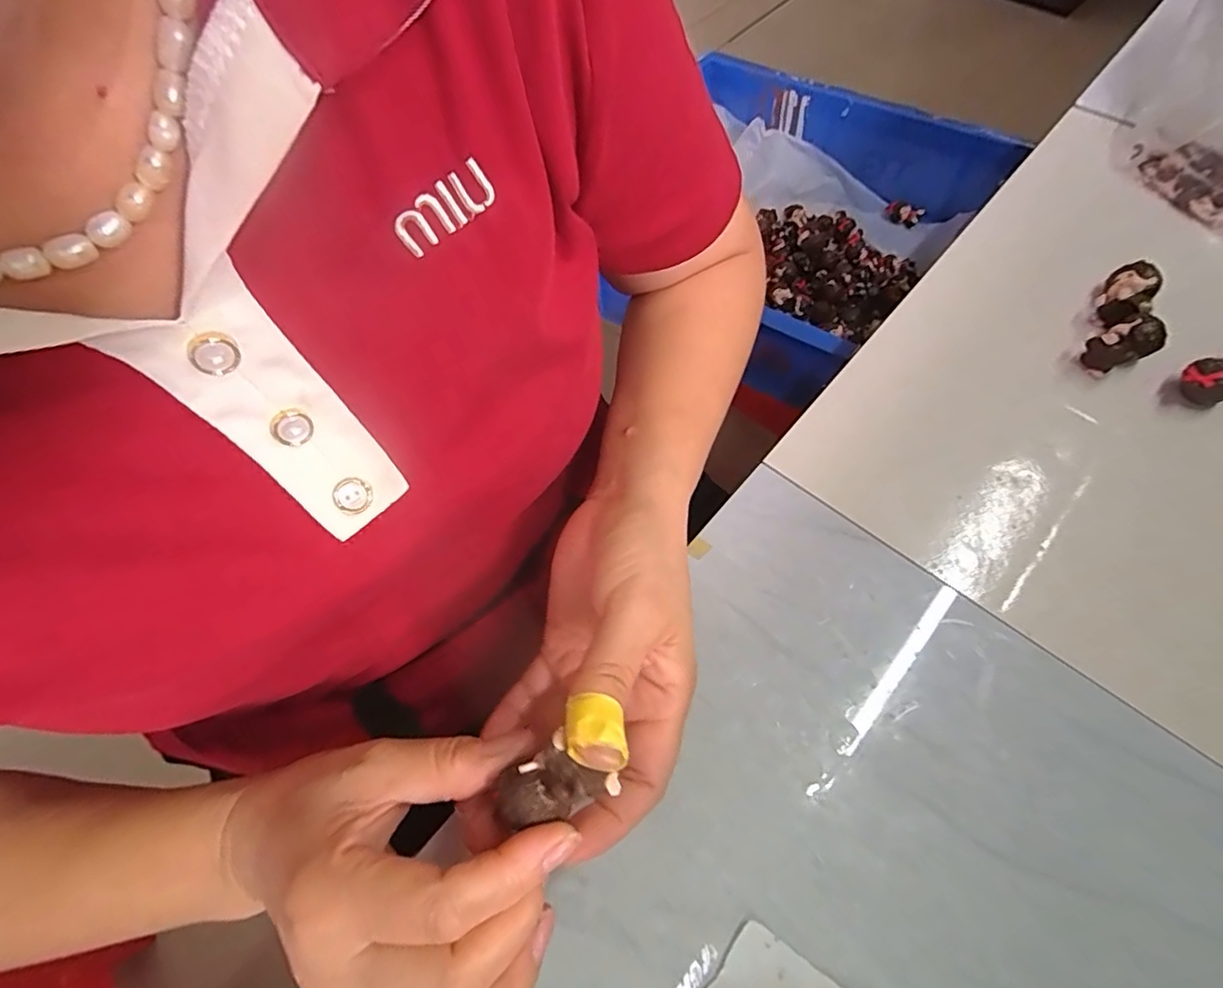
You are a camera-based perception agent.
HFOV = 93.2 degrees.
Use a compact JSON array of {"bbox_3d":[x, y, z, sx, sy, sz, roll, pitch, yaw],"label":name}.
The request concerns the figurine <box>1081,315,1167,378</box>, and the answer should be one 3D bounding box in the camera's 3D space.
[{"bbox_3d":[0.286,-0.084,0.324,0.033,0.024,0.021,-22,64,-8],"label":"figurine"}]

